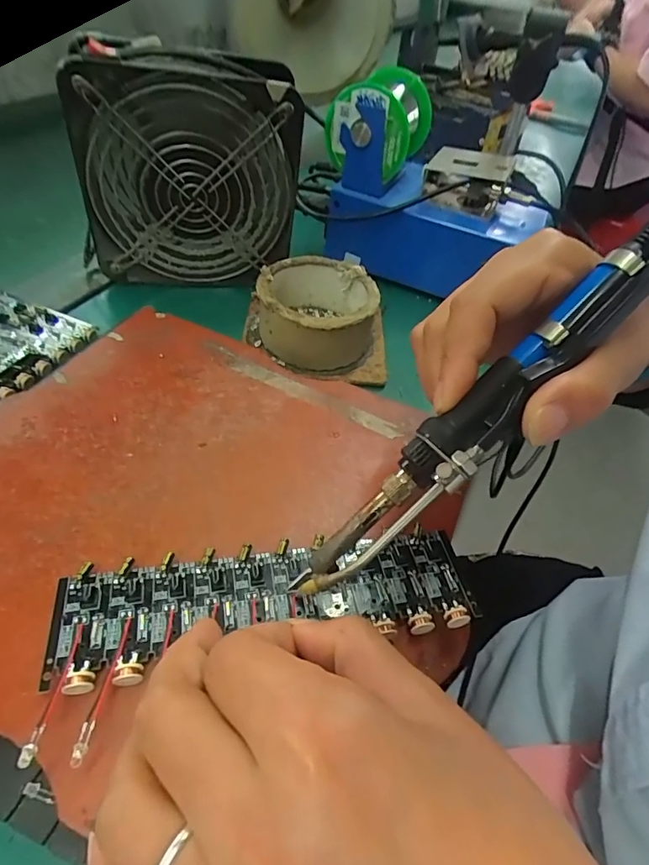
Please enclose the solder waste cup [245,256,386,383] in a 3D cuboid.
[{"bbox_3d":[-0.007,-0.089,0.359,0.107,0.051,0.089,5,47,-2],"label":"solder waste cup"}]

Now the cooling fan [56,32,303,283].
[{"bbox_3d":[-0.099,-0.191,0.357,0.148,0.151,0.058,-2,52,-12],"label":"cooling fan"}]

